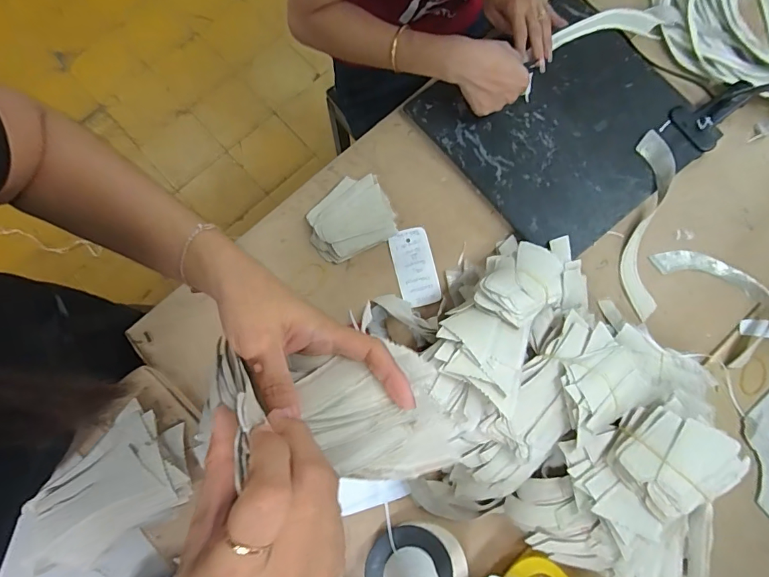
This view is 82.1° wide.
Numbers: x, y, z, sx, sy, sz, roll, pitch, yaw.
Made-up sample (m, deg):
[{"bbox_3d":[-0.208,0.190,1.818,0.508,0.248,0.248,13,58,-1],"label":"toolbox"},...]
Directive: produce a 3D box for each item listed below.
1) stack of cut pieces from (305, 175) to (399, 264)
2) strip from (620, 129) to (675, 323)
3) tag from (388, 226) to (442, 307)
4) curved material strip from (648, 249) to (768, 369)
[{"bbox_3d":[-0.049,-0.096,0.582,0.109,0.040,0.100,-23,80,-5],"label":"stack of cut pieces"},{"bbox_3d":[0.346,-0.086,0.582,0.044,0.040,0.243,8,79,1],"label":"strip"},{"bbox_3d":[0.041,-0.028,0.589,0.052,0.005,0.103,-12,80,1],"label":"tag"},{"bbox_3d":[0.445,0.006,0.580,0.100,0.017,0.170,-30,81,-6],"label":"curved material strip"}]

